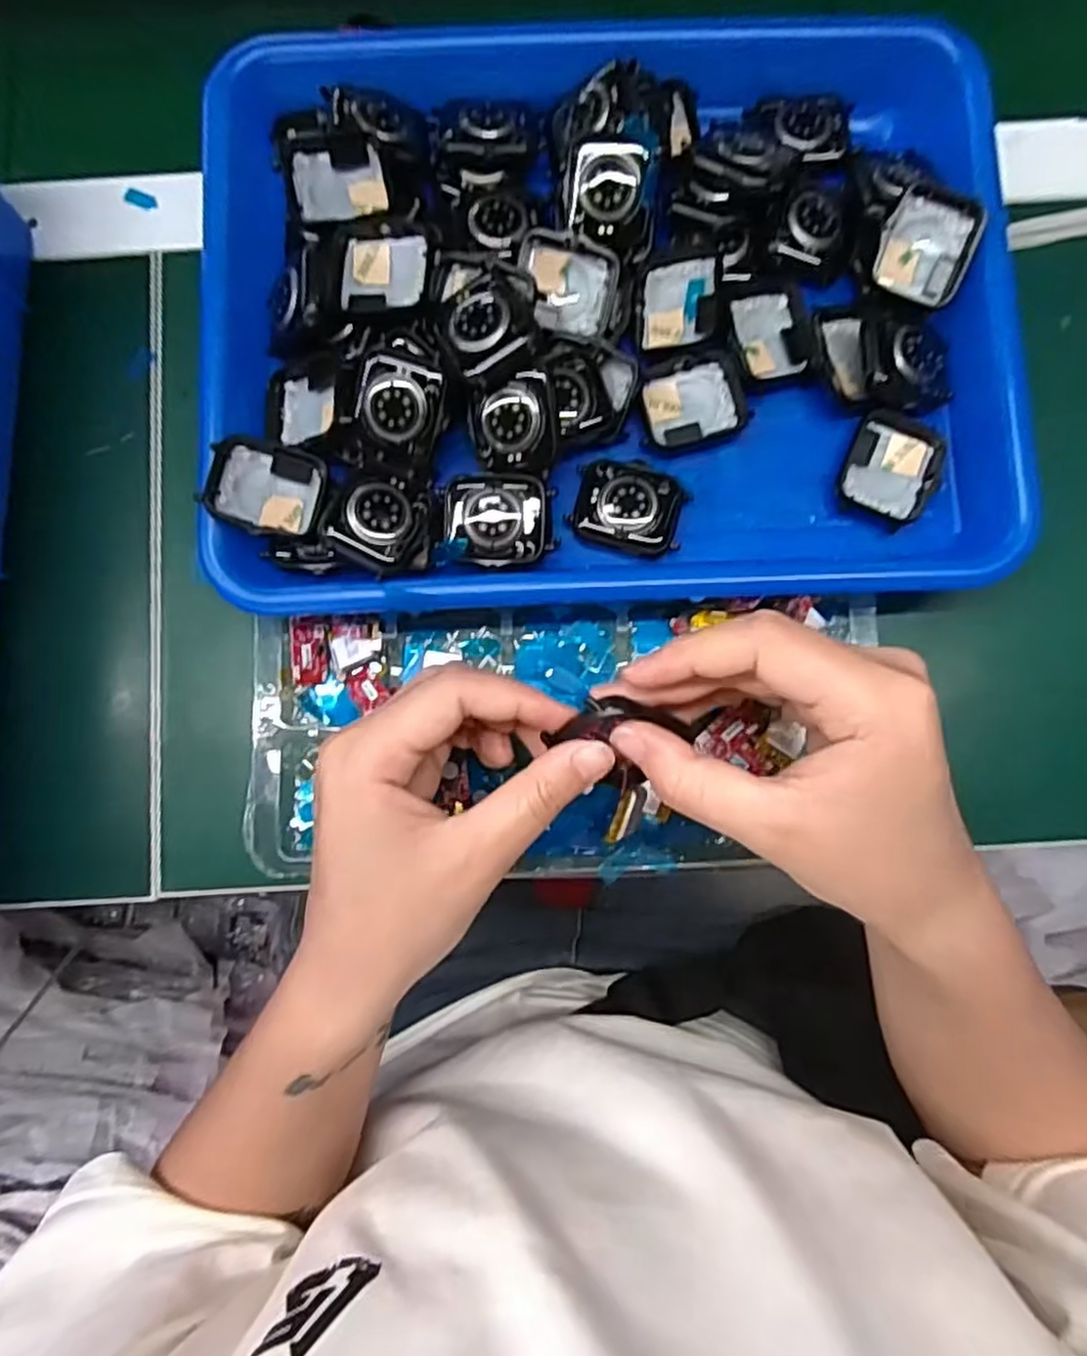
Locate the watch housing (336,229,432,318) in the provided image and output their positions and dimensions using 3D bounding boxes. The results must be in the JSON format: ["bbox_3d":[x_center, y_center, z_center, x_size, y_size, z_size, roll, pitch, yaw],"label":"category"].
[{"bbox_3d":[-0.063,-0.161,0.287,0.038,0.009,0.031,7,83,2],"label":"watch housing"}]

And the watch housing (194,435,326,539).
[{"bbox_3d":[-0.110,-0.075,0.287,0.042,0.011,0.037,15,80,-16],"label":"watch housing"}]

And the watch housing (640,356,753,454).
[{"bbox_3d":[0.061,-0.115,0.303,0.042,0.007,0.035,-16,82,-1],"label":"watch housing"}]

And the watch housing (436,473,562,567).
[{"bbox_3d":[-0.018,-0.063,0.287,0.044,0.009,0.036,0,83,1],"label":"watch housing"}]

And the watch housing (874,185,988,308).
[{"bbox_3d":[0.158,-0.178,0.298,0.036,0.009,0.040,22,106,5],"label":"watch housing"}]

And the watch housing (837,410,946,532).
[{"bbox_3d":[0.143,-0.086,0.298,0.038,0.009,0.042,14,83,3],"label":"watch housing"}]

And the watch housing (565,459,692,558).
[{"bbox_3d":[0.035,-0.070,0.300,0.044,0.013,0.034,14,83,3],"label":"watch housing"}]

